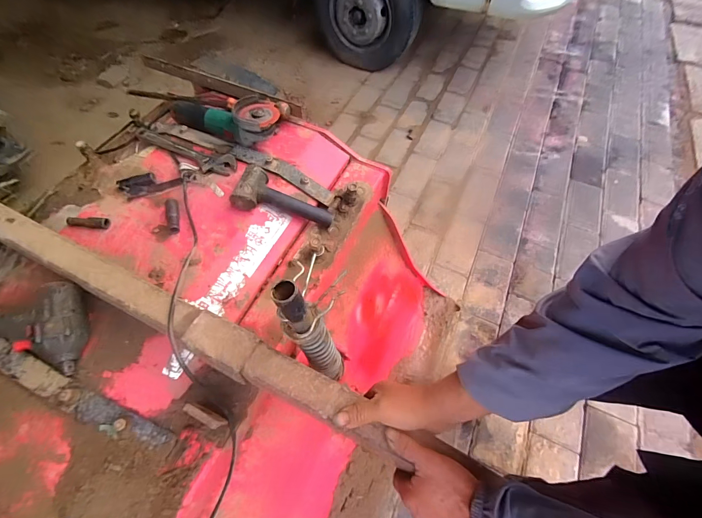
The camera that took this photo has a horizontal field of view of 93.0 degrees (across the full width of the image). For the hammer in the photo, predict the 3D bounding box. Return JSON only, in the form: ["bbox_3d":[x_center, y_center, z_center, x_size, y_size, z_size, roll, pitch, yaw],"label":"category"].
[{"bbox_3d":[-0.143,-0.130,0.729,0.216,0.051,0.095,16,54,-19],"label":"hammer"}]

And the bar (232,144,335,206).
[{"bbox_3d":[-0.162,-0.213,0.796,0.268,0.031,0.048,28,60,2],"label":"bar"}]

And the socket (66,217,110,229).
[{"bbox_3d":[-0.535,-0.076,0.677,0.083,0.016,0.023,5,57,5],"label":"socket"}]

